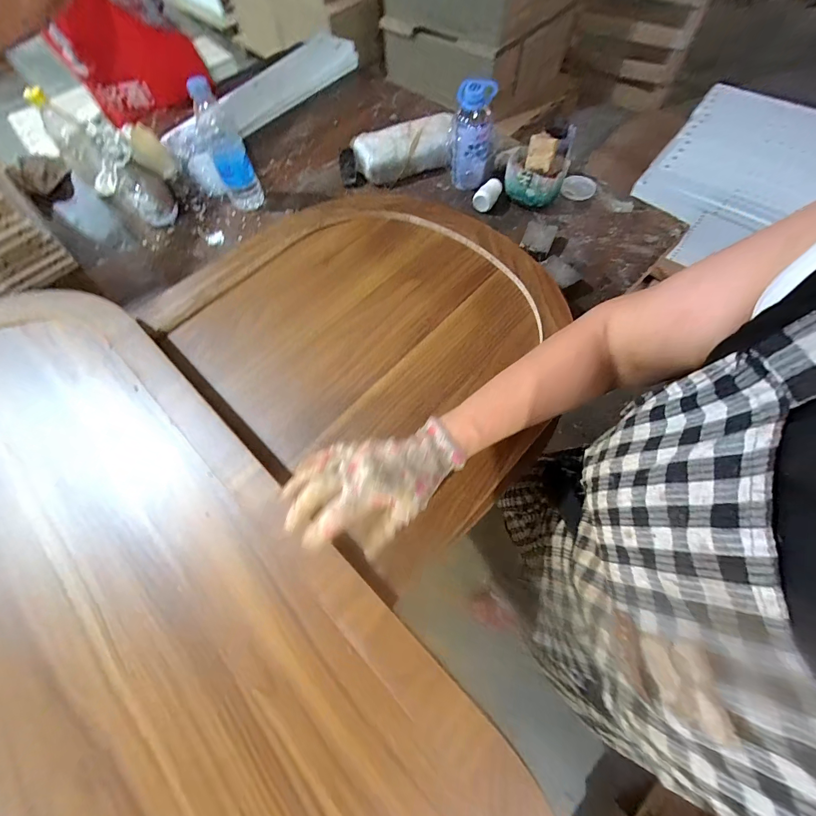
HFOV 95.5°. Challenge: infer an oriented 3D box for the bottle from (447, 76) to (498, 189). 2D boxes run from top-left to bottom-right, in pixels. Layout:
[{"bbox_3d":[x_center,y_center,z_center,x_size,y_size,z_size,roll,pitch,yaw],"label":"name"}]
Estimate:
[{"bbox_3d":[0.117,-0.504,0.687,0.084,0.161,0.076,-2,66,3],"label":"bottle"}]

